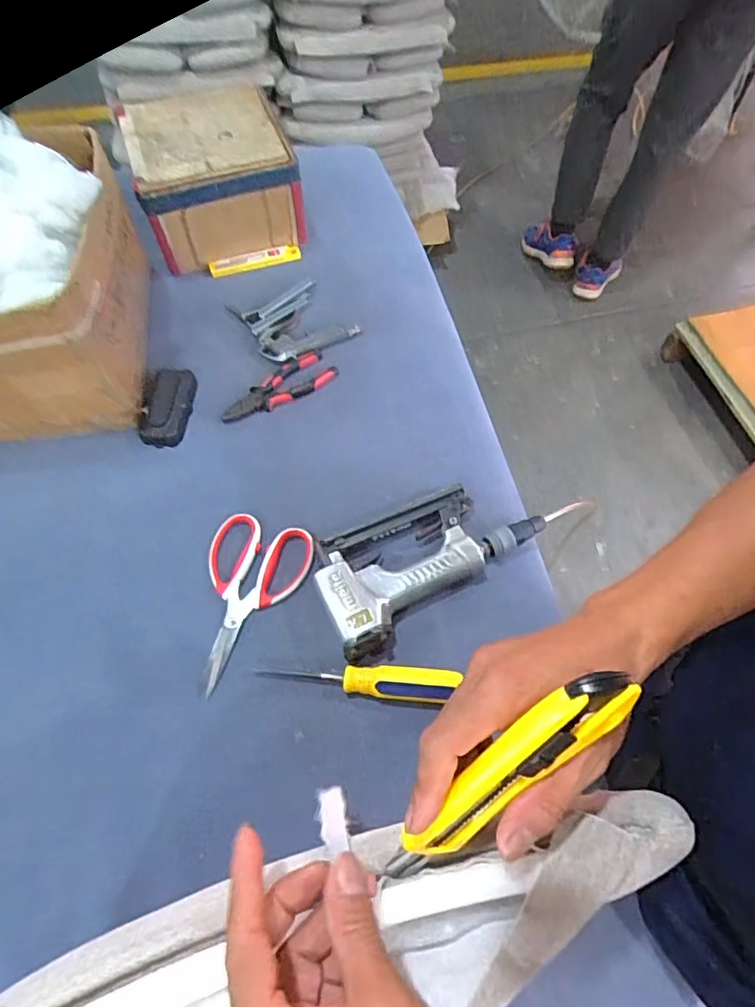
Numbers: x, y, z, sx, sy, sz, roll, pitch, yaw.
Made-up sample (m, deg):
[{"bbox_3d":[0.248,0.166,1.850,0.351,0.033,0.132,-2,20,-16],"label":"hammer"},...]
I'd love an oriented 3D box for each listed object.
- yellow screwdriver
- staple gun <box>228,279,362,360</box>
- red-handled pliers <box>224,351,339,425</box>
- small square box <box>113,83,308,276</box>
[{"bbox_3d":[-0.020,0.168,0.531,0.187,0.031,0.029,4,61,3],"label":"yellow screwdriver"},{"bbox_3d":[-0.115,-0.256,0.769,0.129,0.015,0.135,-29,67,-17],"label":"staple gun"},{"bbox_3d":[-0.127,-0.146,0.709,0.155,0.010,0.058,-31,67,-18],"label":"red-handled pliers"},{"bbox_3d":[-0.240,-0.481,0.822,0.211,0.126,0.223,-17,64,-11],"label":"small square box"}]

